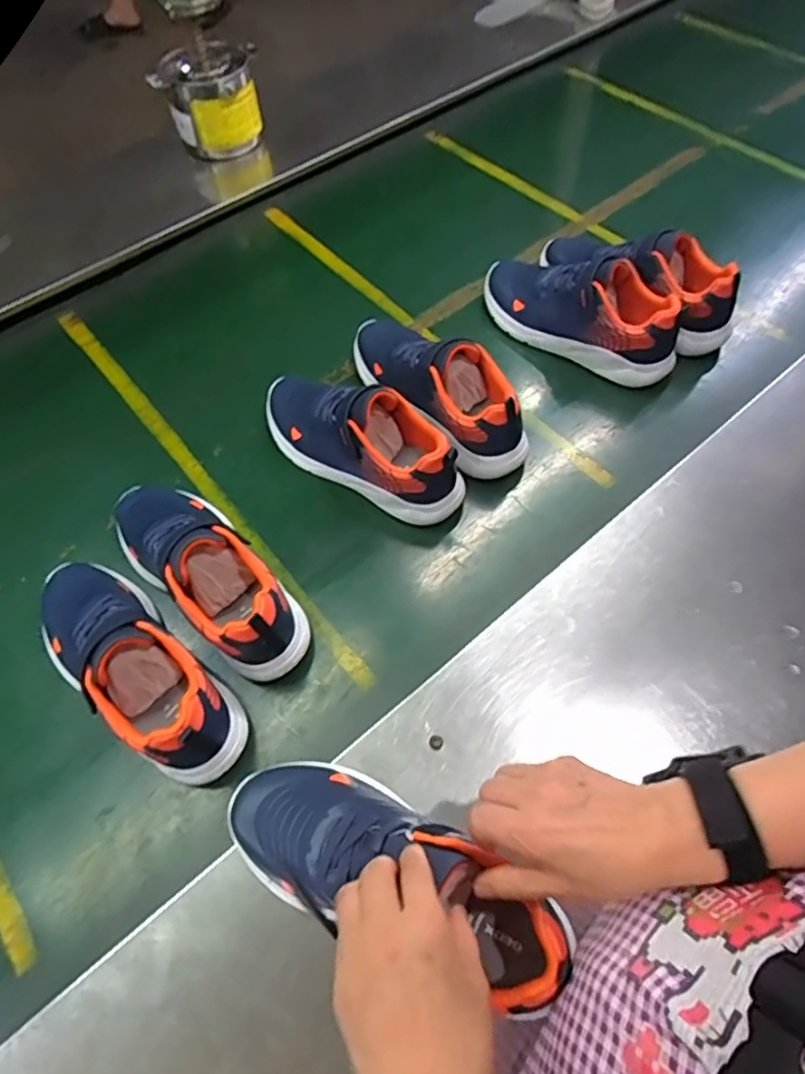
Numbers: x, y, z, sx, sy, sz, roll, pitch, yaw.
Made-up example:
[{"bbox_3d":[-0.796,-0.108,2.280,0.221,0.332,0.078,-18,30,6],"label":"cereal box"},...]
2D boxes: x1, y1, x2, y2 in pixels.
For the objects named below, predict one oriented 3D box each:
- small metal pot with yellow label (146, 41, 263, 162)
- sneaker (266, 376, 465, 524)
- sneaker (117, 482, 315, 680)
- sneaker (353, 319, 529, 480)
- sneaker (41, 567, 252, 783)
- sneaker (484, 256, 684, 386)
[{"bbox_3d":[-0.316,-0.710,1.001,0.150,0.128,0.113,6,61,6],"label":"small metal pot with yellow label"},{"bbox_3d":[-0.053,-0.112,0.676,0.268,0.103,0.089,26,64,16],"label":"sneaker"},{"bbox_3d":[-0.200,0.023,0.604,0.105,0.108,0.272,-41,66,-19],"label":"sneaker"},{"bbox_3d":[0.040,-0.183,0.711,0.095,0.107,0.269,-36,65,-17],"label":"sneaker"},{"bbox_3d":[-0.255,0.110,0.556,0.270,0.103,0.104,36,68,20],"label":"sneaker"},{"bbox_3d":[0.222,-0.292,0.778,0.270,0.113,0.095,30,65,18],"label":"sneaker"}]

